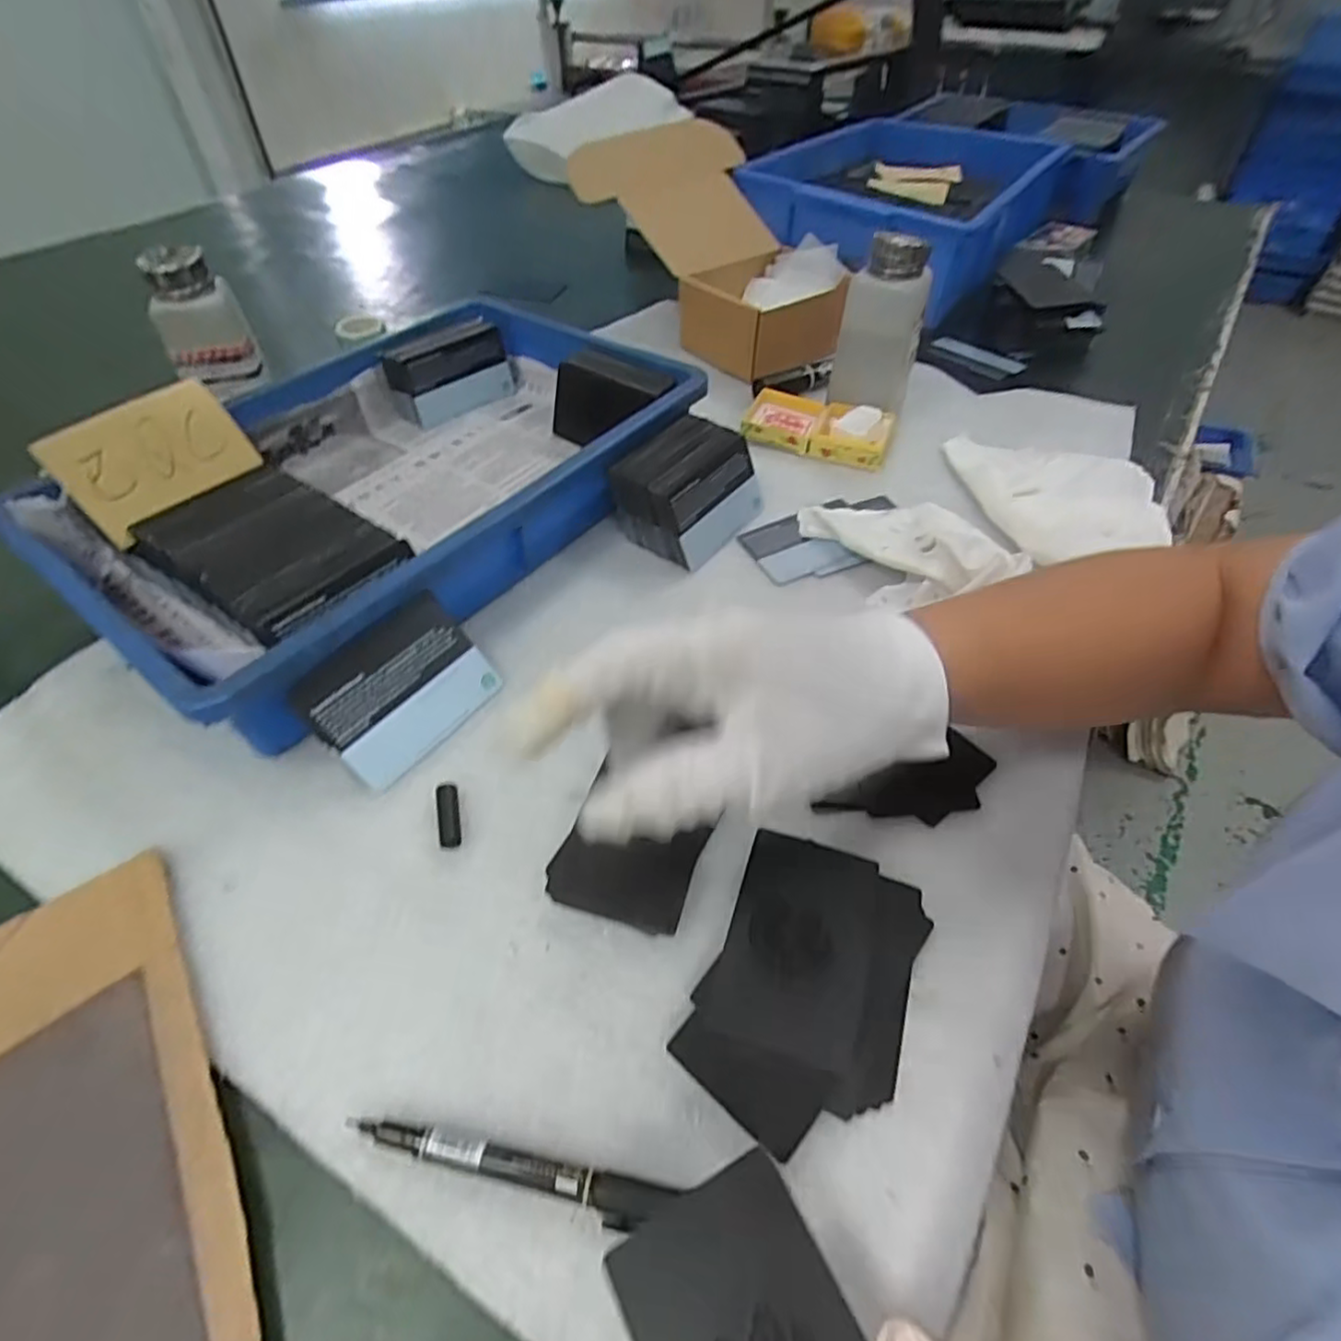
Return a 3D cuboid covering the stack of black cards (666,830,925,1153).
[{"bbox_3d":[0.053,0.119,0.265,0.073,0.013,0.110,19,51,18],"label":"stack of black cards"}]

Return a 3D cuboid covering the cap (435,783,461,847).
[{"bbox_3d":[-0.102,0.066,0.315,0.010,0.008,0.029,-11,49,-8],"label":"cap"}]

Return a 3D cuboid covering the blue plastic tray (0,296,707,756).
[{"bbox_3d":[-0.180,-0.124,0.451,0.246,0.073,0.365,30,55,25],"label":"blue plastic tray"}]

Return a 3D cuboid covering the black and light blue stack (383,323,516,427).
[{"bbox_3d":[-0.171,-0.233,0.547,0.093,0.059,0.031,-27,53,-21],"label":"black and light blue stack"}]

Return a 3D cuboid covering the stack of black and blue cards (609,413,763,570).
[{"bbox_3d":[0.013,-0.117,0.447,0.064,0.053,0.091,33,57,27],"label":"stack of black and blue cards"}]

